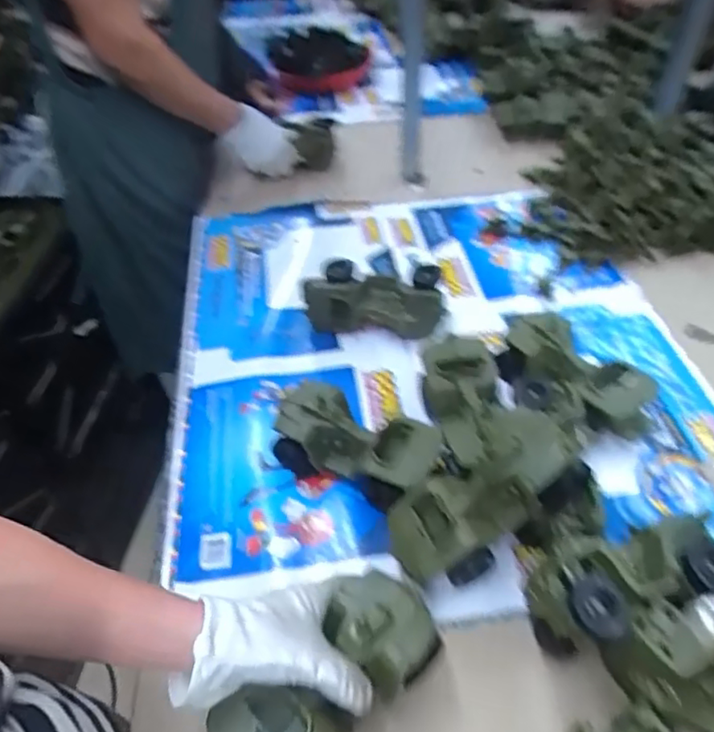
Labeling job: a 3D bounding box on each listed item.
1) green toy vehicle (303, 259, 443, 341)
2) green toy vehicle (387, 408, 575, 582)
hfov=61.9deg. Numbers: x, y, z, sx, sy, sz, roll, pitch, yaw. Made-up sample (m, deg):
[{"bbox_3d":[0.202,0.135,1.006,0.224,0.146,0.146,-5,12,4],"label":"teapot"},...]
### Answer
[{"bbox_3d":[0.021,-0.081,0.767,0.183,0.076,0.072,6,46,9],"label":"green toy vehicle"},{"bbox_3d":[0.106,0.110,0.524,0.177,0.062,0.082,-44,48,13],"label":"green toy vehicle"}]

